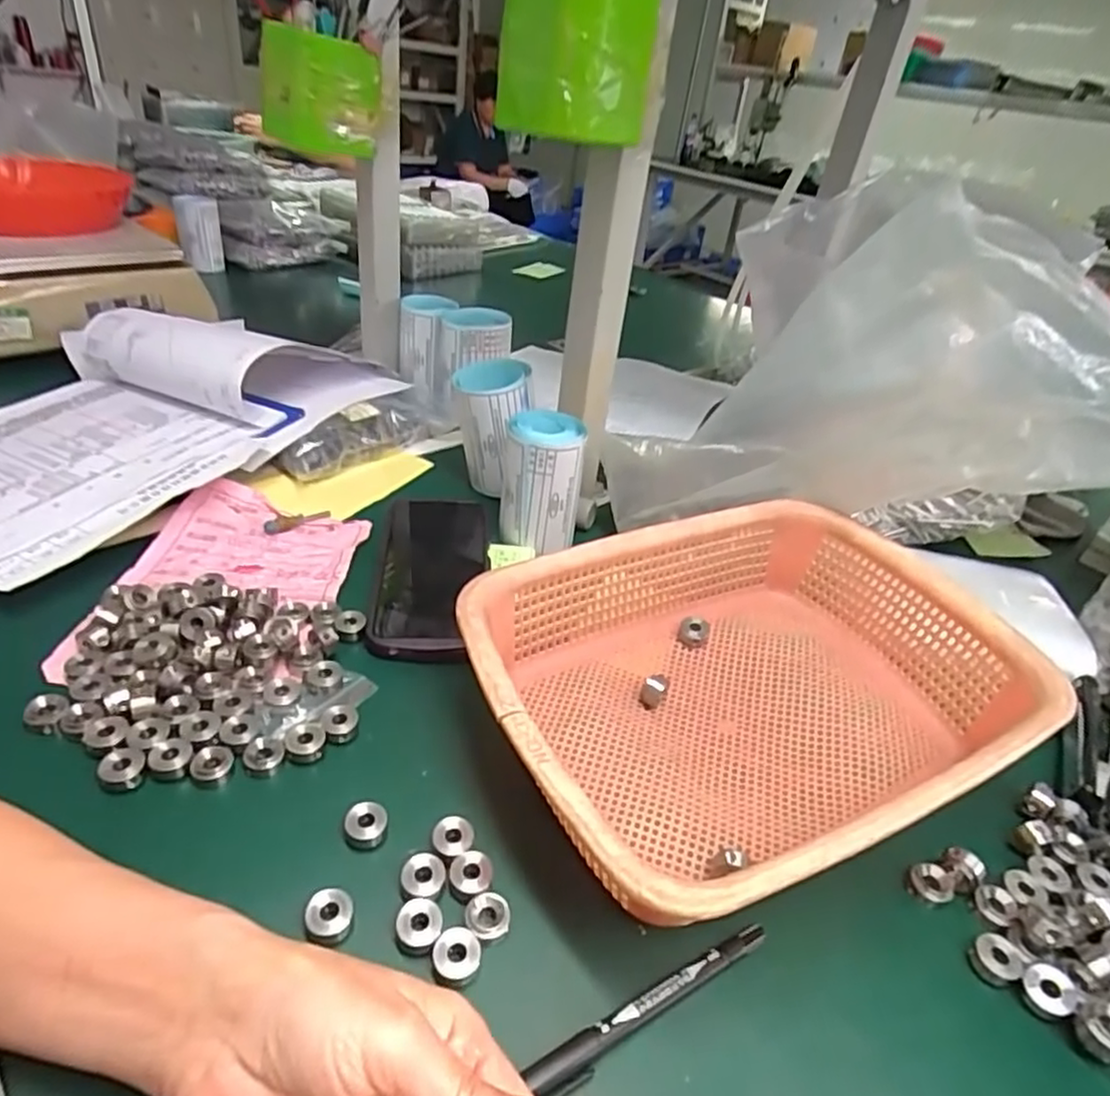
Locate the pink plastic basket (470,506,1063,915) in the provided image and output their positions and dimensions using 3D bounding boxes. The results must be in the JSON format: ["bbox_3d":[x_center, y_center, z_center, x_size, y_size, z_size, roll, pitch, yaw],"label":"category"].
[{"bbox_3d":[0.105,0.076,0.387,0.294,0.075,0.219,-13,41,-26],"label":"pink plastic basket"}]

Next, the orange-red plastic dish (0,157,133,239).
[{"bbox_3d":[-0.617,-0.411,0.785,0.203,0.053,0.180,-26,48,-37],"label":"orange-red plastic dish"}]

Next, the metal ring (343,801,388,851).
[{"bbox_3d":[-0.091,0.135,0.327,0.020,0.014,0.017,-7,39,-19],"label":"metal ring"}]

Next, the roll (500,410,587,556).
[{"bbox_3d":[-0.011,-0.052,0.529,0.057,0.094,0.053,4,36,-4],"label":"roll"}]

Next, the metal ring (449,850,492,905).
[{"bbox_3d":[-0.039,0.151,0.312,0.019,0.008,0.021,2,37,-7],"label":"metal ring"}]

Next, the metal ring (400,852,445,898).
[{"bbox_3d":[-0.059,0.148,0.307,0.019,0.005,0.018,5,36,-3],"label":"metal ring"}]

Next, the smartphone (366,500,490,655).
[{"bbox_3d":[-0.090,0.015,0.498,0.079,0.018,0.171,2,36,-7],"label":"smartphone"}]

